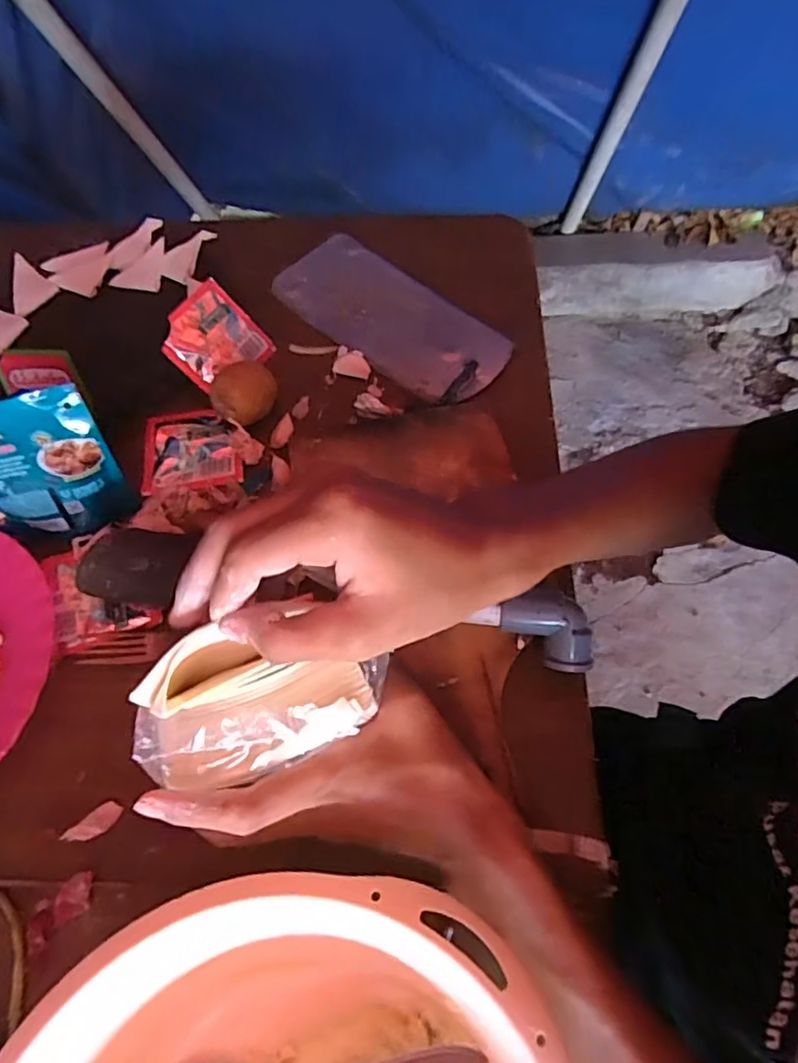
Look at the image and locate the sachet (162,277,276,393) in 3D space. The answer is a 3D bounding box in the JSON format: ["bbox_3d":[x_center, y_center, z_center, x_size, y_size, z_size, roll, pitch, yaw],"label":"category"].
[{"bbox_3d":[-0.154,-0.161,0.517,0.078,0.010,0.074,44,67,-25],"label":"sachet"}]

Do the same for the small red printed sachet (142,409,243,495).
[{"bbox_3d":[-0.166,-0.068,0.492,0.077,0.006,0.074,-7,62,-1],"label":"small red printed sachet"}]

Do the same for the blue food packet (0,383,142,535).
[{"bbox_3d":[-0.243,-0.044,0.417,0.091,0.108,0.019,-11,39,-3],"label":"blue food packet"}]

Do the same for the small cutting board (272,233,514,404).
[{"bbox_3d":[-0.012,-0.194,0.549,0.232,0.014,0.100,39,69,20],"label":"small cutting board"}]

